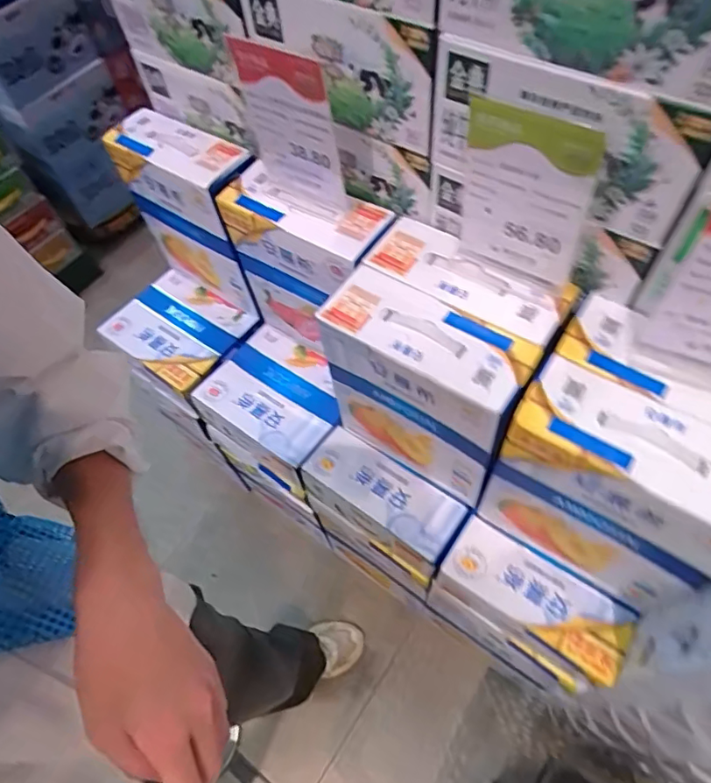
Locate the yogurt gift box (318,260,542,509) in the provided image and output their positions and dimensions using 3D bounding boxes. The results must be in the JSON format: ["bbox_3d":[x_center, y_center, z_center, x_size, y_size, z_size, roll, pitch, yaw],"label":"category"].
[{"bbox_3d":[0.095,0.010,0.795,0.270,0.337,0.111,30,66,20],"label":"yogurt gift box"}]

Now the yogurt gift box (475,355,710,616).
[{"bbox_3d":[0.324,0.136,0.696,0.265,0.328,0.118,31,66,20],"label":"yogurt gift box"}]

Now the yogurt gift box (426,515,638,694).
[{"bbox_3d":[0.274,0.362,0.886,0.267,0.250,0.120,28,65,19],"label":"yogurt gift box"}]

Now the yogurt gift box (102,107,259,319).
[{"bbox_3d":[-0.304,-0.337,1.055,0.282,0.353,0.111,32,66,21],"label":"yogurt gift box"}]

